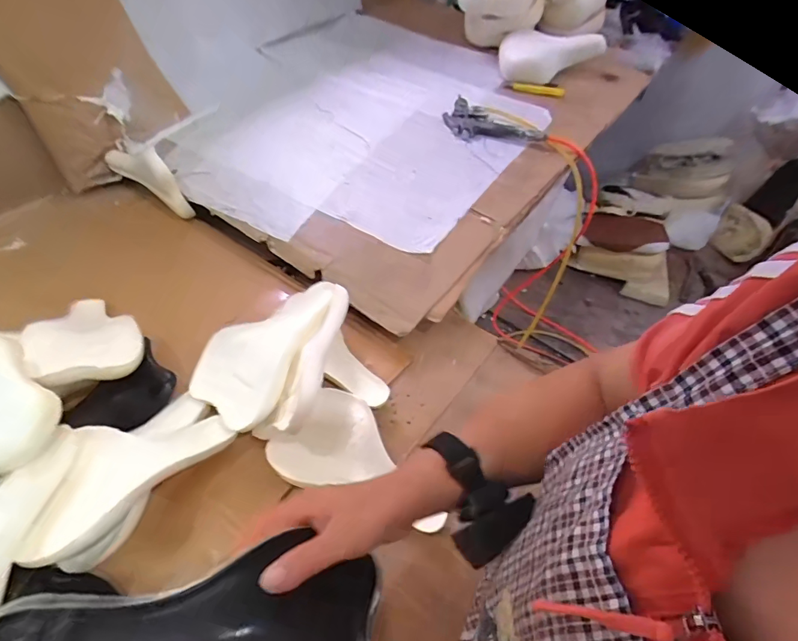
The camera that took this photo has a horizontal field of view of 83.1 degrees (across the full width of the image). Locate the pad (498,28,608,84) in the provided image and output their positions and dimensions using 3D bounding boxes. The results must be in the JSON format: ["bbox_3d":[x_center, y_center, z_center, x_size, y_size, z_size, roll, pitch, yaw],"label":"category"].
[{"bbox_3d":[0.358,-0.627,1.063,0.256,0.098,0.097,-10,50,-13],"label":"pad"}]

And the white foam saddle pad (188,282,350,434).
[{"bbox_3d":[-0.165,0.039,0.636,0.177,0.094,0.221,19,50,12],"label":"white foam saddle pad"}]

